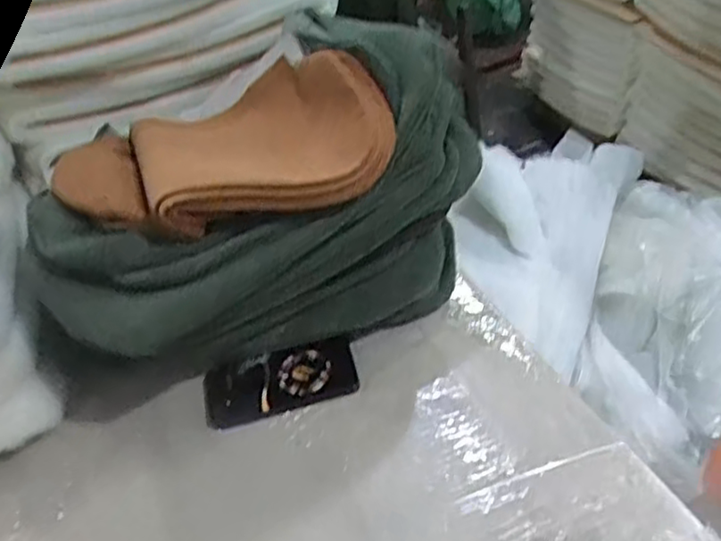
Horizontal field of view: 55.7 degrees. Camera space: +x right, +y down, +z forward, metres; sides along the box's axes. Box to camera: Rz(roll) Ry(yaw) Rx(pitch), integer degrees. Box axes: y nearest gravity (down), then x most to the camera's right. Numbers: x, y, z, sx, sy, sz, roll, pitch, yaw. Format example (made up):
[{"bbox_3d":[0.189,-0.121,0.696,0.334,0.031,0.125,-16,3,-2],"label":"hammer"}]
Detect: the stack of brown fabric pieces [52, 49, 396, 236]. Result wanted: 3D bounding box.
[{"bbox_3d":[-0.144,-0.141,0.720,0.334,0.069,0.233,-19,45,-8],"label":"stack of brown fabric pieces"}]

